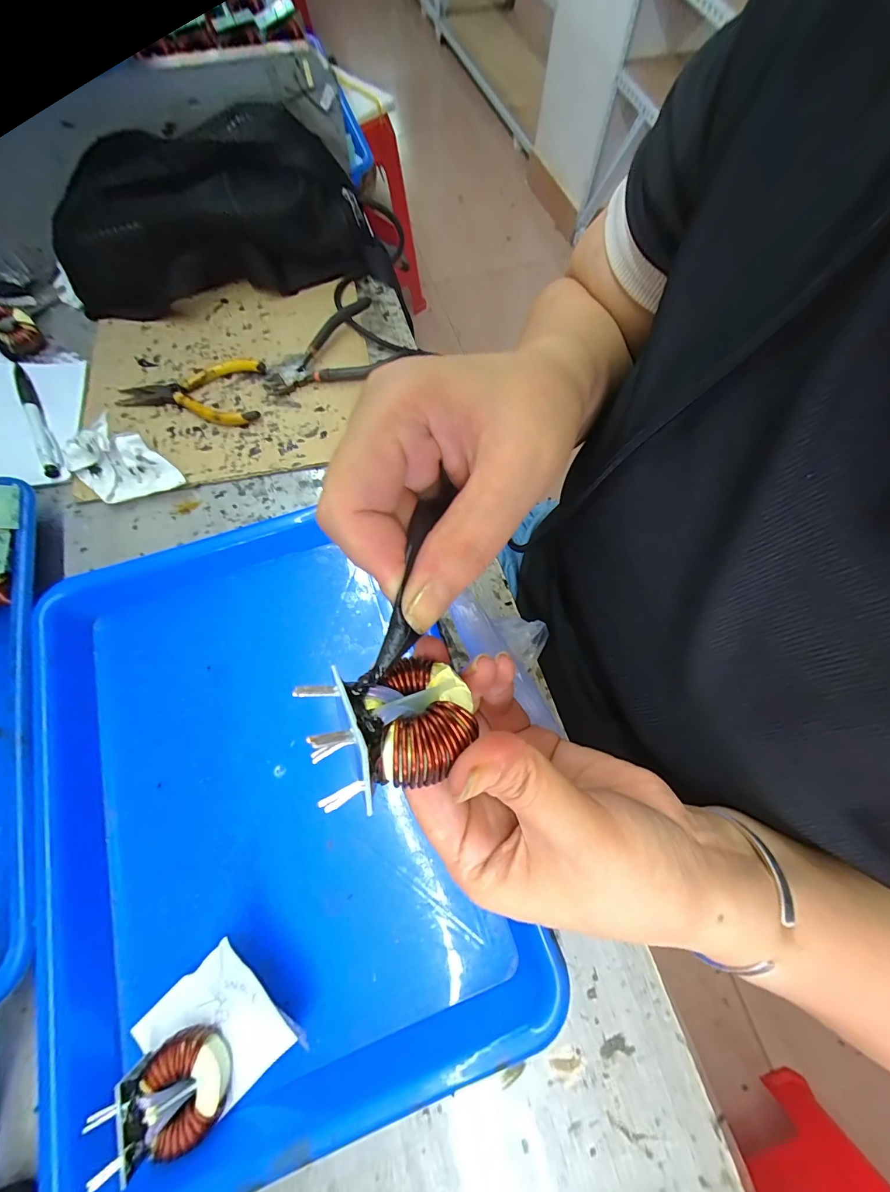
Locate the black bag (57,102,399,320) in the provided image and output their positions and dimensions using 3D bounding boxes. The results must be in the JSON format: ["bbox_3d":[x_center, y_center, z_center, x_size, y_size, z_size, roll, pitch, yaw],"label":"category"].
[{"bbox_3d":[-0.205,-0.354,0.373,0.283,0.095,0.112,-10,70,-5],"label":"black bag"}]

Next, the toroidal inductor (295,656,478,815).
[{"bbox_3d":[-0.017,0.037,0.120,0.049,0.028,0.037,-25,72,-10],"label":"toroidal inductor"}]

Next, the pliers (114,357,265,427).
[{"bbox_3d":[-0.225,-0.180,0.363,0.124,0.011,0.072,-3,70,-2],"label":"pliers"}]

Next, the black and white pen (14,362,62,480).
[{"bbox_3d":[-0.349,-0.152,0.351,0.014,0.007,0.127,-31,73,-12],"label":"black and white pen"}]

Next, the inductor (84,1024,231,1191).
[{"bbox_3d":[-0.133,0.242,0.198,0.048,0.032,0.041,-34,74,-12],"label":"inductor"}]

